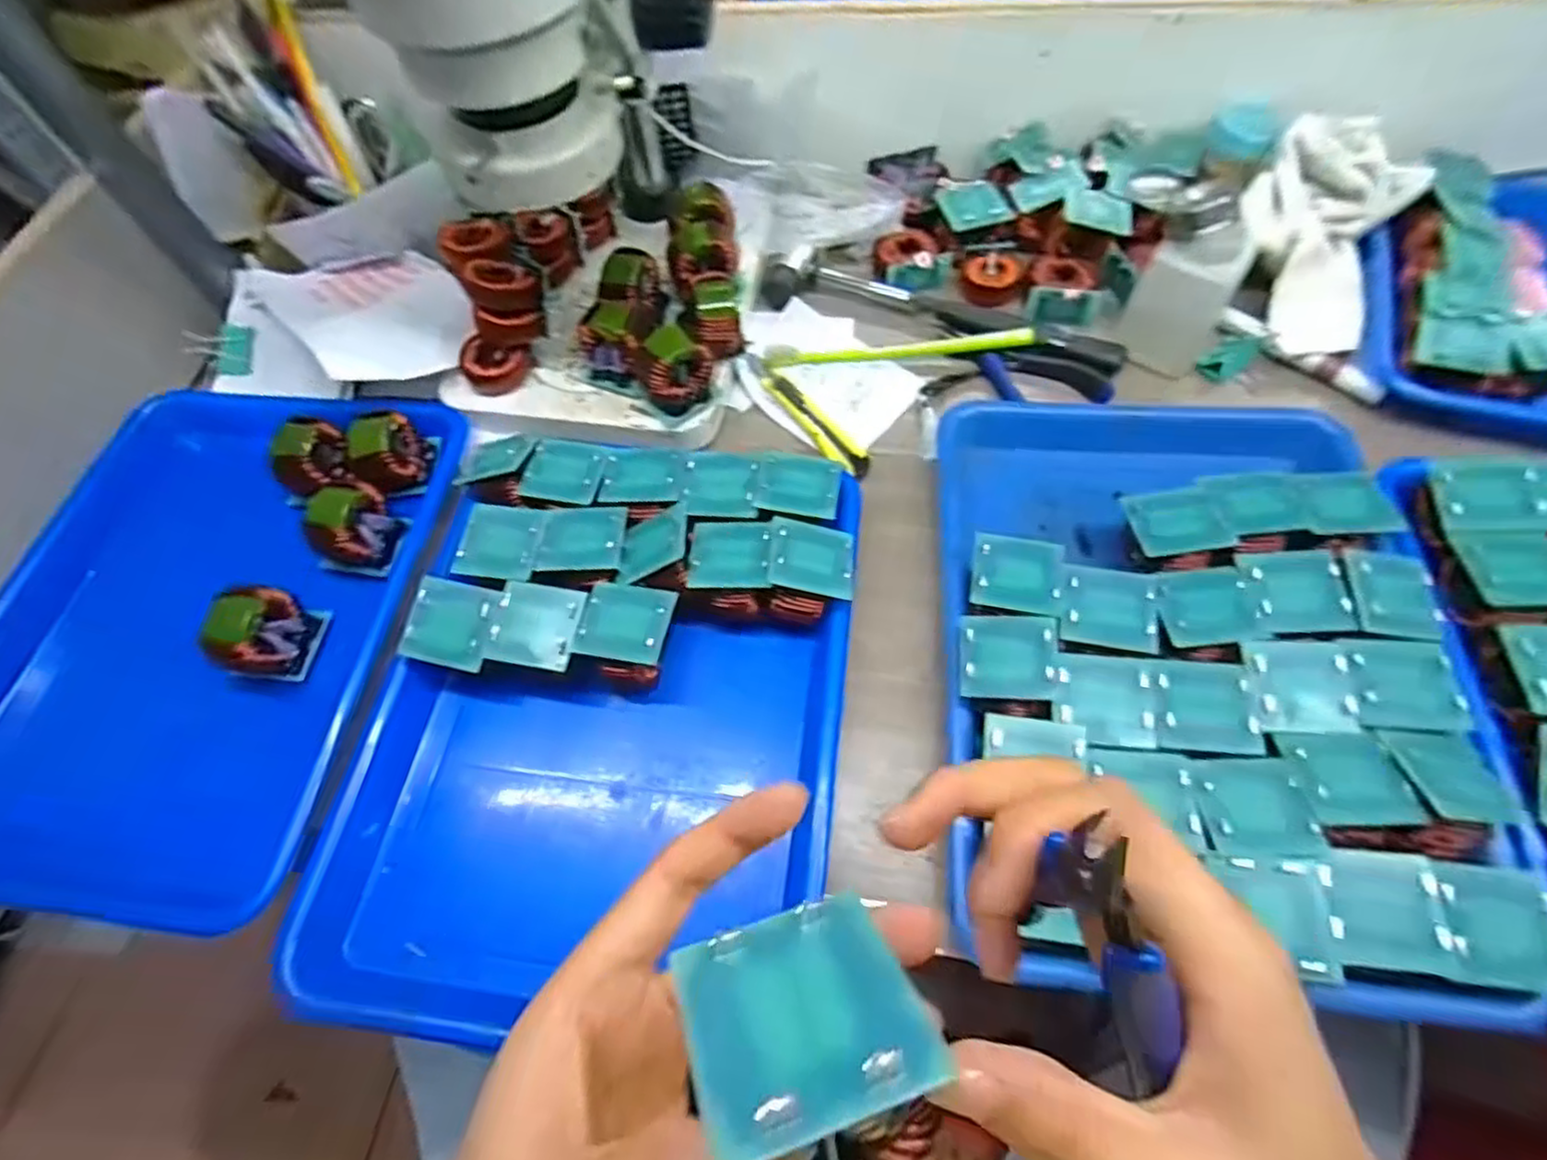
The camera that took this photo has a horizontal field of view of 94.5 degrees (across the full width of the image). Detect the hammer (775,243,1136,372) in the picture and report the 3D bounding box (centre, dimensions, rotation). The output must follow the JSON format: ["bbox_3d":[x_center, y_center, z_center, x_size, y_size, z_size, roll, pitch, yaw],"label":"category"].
[{"bbox_3d":[0.122,-0.201,0.537,0.268,0.030,0.059,18,63,13],"label":"hammer"}]

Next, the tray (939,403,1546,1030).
[{"bbox_3d":[0.220,0.032,0.380,0.247,0.057,0.318,4,61,6],"label":"tray"}]

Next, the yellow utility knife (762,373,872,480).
[{"bbox_3d":[0.028,-0.107,0.492,0.022,0.012,0.109,-32,64,-14],"label":"yellow utility knife"}]

